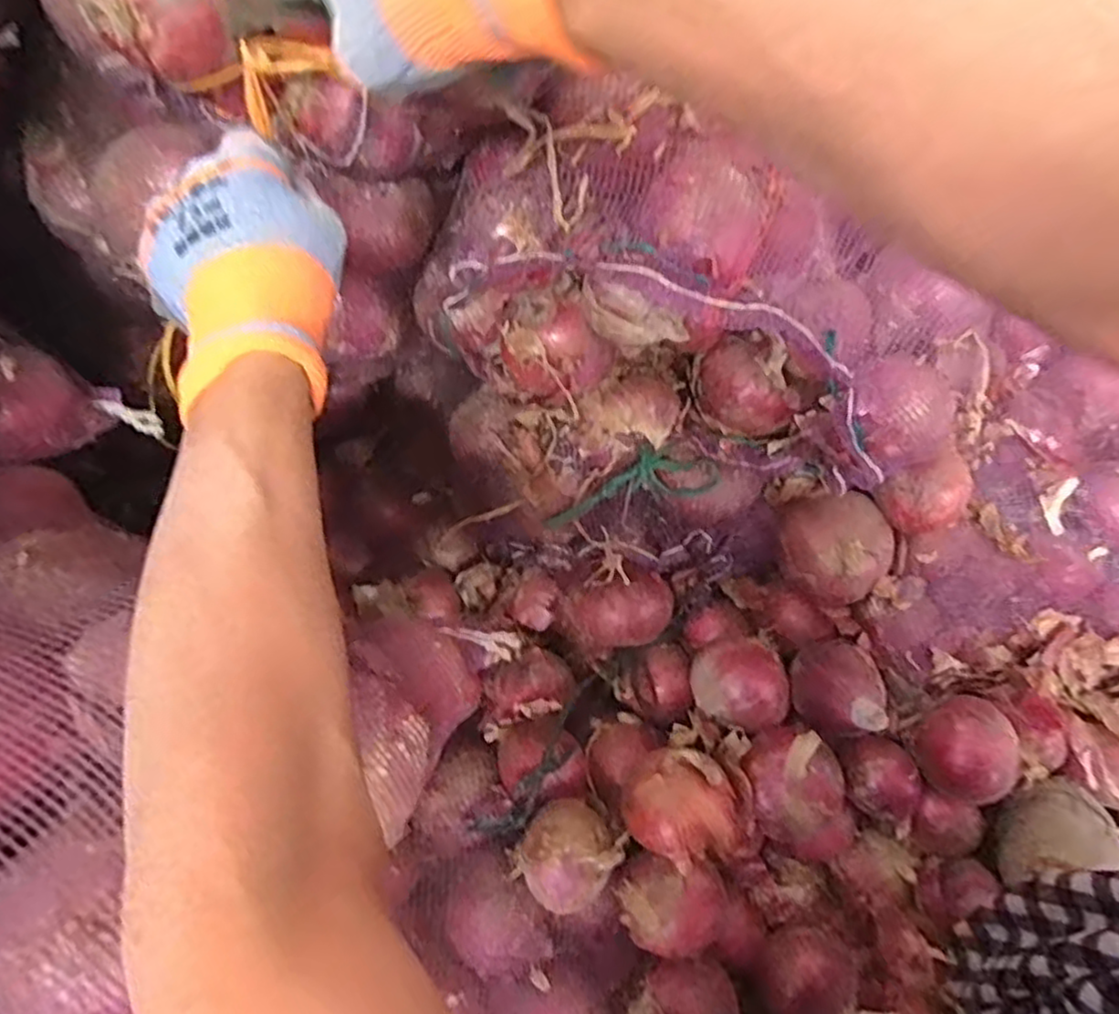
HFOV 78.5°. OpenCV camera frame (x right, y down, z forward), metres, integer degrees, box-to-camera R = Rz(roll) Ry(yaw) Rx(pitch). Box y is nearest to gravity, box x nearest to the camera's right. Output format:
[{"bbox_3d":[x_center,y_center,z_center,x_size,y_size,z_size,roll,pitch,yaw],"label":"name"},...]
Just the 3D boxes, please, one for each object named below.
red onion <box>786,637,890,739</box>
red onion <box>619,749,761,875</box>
[{"bbox_3d":[0.239,0.152,0.582,0.061,0.061,0.088,-16,62,-12],"label":"red onion"},{"bbox_3d":[0.099,0.244,0.556,0.088,0.074,0.099,-28,65,-17],"label":"red onion"}]

